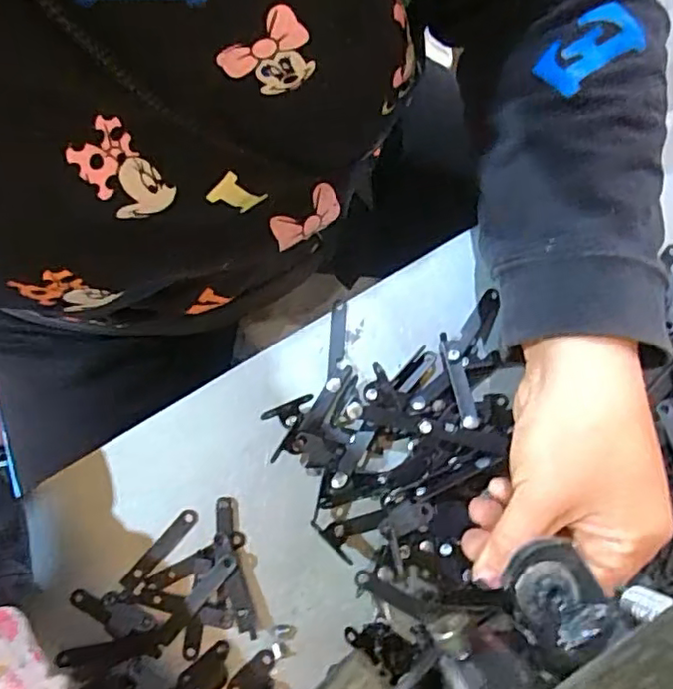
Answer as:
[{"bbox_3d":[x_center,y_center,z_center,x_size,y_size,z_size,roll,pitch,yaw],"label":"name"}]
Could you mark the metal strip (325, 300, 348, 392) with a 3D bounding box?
[{"bbox_3d":[0.000,0.000,0.340,0.009,0.004,0.050,4,80,-2],"label":"metal strip"}]

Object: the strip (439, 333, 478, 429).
[{"bbox_3d":[0.065,0.019,0.332,0.010,0.004,0.053,-13,68,4],"label":"strip"}]

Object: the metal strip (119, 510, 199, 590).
[{"bbox_3d":[-0.091,0.106,0.321,0.009,0.004,0.049,41,81,4],"label":"metal strip"}]

